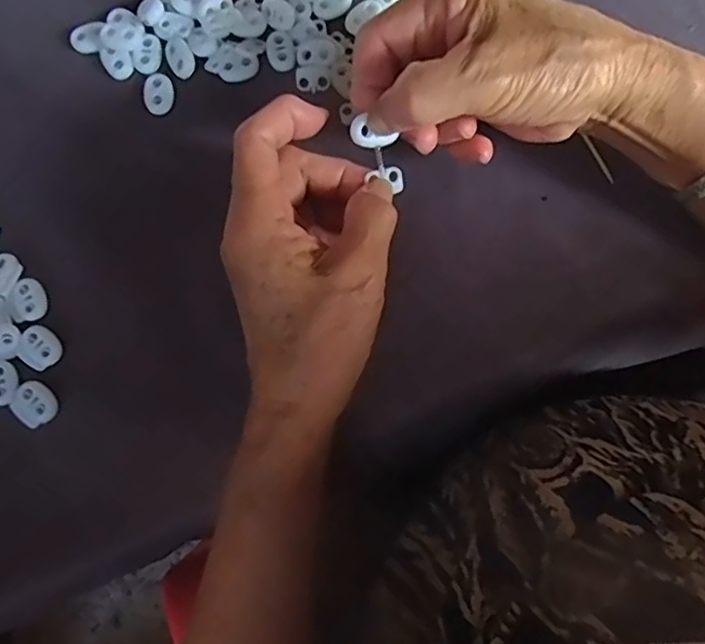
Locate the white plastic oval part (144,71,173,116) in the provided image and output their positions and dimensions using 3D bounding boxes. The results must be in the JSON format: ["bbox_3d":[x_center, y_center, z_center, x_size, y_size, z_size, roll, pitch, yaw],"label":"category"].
[{"bbox_3d":[-0.105,-0.124,0.330,0.015,0.004,0.024,-12,80,-1],"label":"white plastic oval part"}]

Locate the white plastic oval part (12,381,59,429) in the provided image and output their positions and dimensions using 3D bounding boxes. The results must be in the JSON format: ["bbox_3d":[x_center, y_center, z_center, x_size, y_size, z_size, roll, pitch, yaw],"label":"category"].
[{"bbox_3d":[-0.158,0.041,0.302,0.019,0.004,0.022,-40,81,-6],"label":"white plastic oval part"}]

